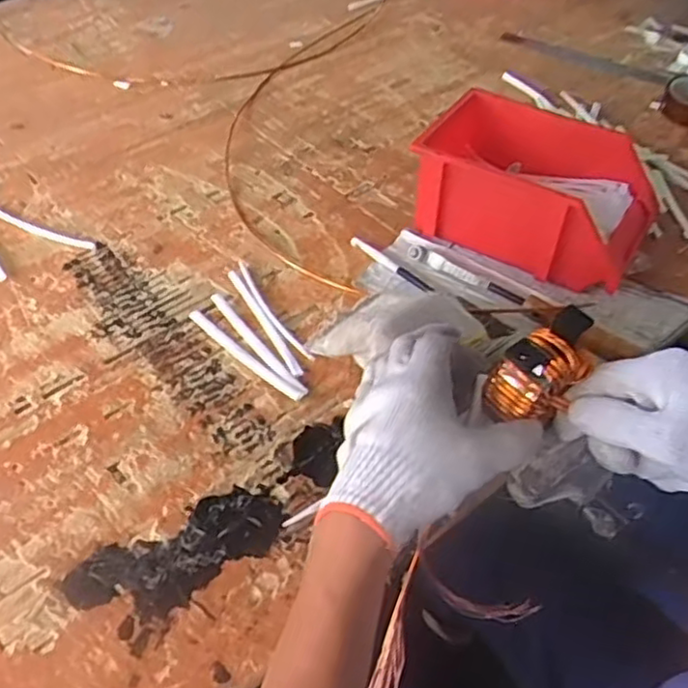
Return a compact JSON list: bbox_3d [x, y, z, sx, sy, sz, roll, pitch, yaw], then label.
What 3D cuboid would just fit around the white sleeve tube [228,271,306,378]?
[{"bbox_3d":[-0.083,-0.024,0.715,0.012,0.012,0.167,-22,52,-19],"label":"white sleeve tube"}]

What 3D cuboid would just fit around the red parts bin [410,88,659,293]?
[{"bbox_3d":[0.206,-0.159,0.754,0.234,0.136,0.158,30,55,24],"label":"red parts bin"}]

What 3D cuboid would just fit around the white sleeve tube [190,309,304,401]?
[{"bbox_3d":[-0.100,0.007,0.688,0.167,0.012,0.014,37,58,28],"label":"white sleeve tube"}]

